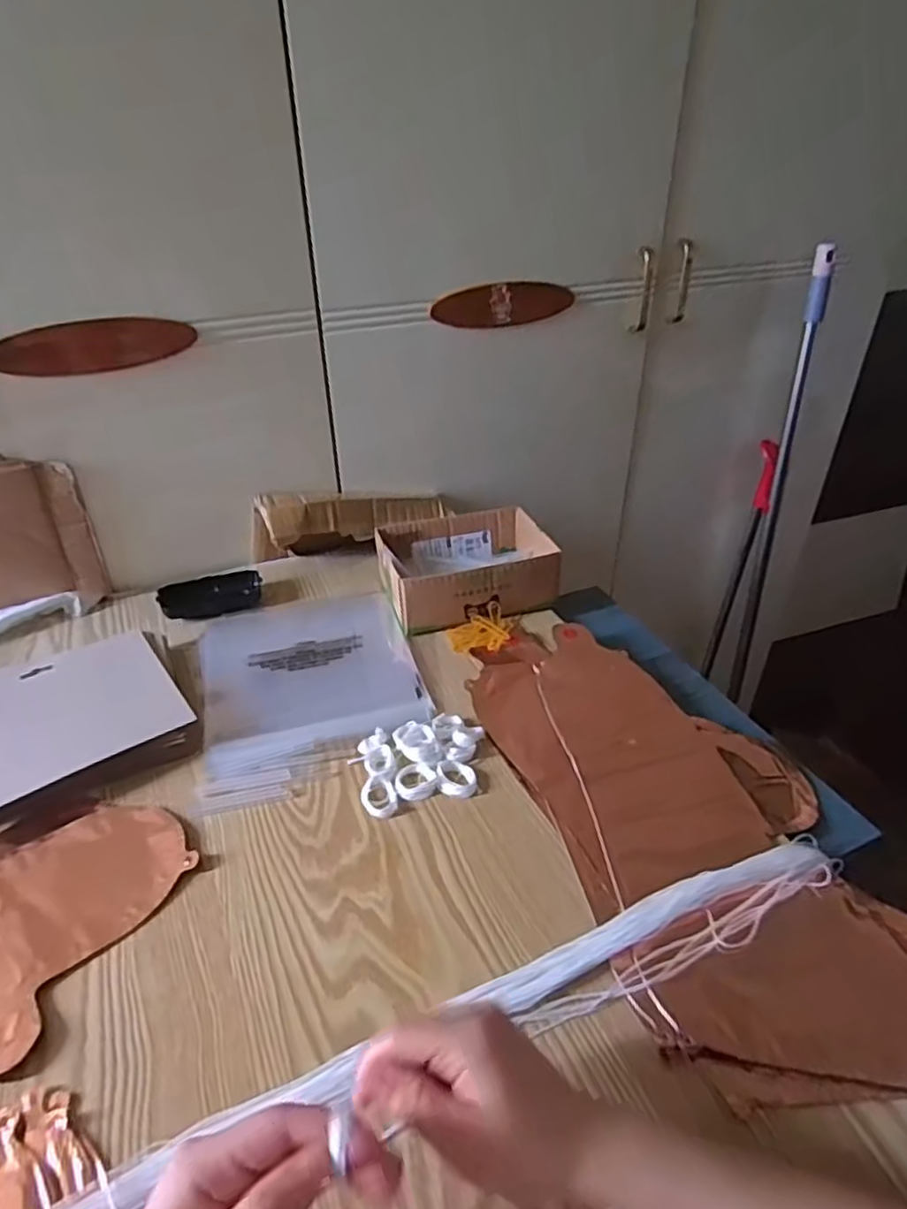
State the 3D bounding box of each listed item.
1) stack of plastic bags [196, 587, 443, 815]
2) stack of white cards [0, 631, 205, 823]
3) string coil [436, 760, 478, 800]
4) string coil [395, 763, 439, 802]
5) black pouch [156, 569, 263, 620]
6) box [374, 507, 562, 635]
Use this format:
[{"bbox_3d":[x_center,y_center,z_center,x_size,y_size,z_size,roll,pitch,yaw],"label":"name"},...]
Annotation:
[{"bbox_3d":[-0.141,0.074,0.670,0.206,0.012,0.276,-10,36,-13],"label":"stack of plastic bags"},{"bbox_3d":[-0.346,0.101,0.590,0.205,0.036,0.172,-19,39,-24],"label":"stack of white cards"},{"bbox_3d":[0.003,0.144,0.554,0.031,0.009,0.034,-1,35,1],"label":"string coil"},{"bbox_3d":[-0.031,0.146,0.551,0.034,0.007,0.032,-1,35,1],"label":"string coil"},{"bbox_3d":[-0.275,-0.011,0.766,0.108,0.023,0.055,-12,36,-16],"label":"black pouch"},{"bbox_3d":[0.016,-0.041,0.765,0.184,0.067,0.135,-10,36,-13],"label":"box"}]

